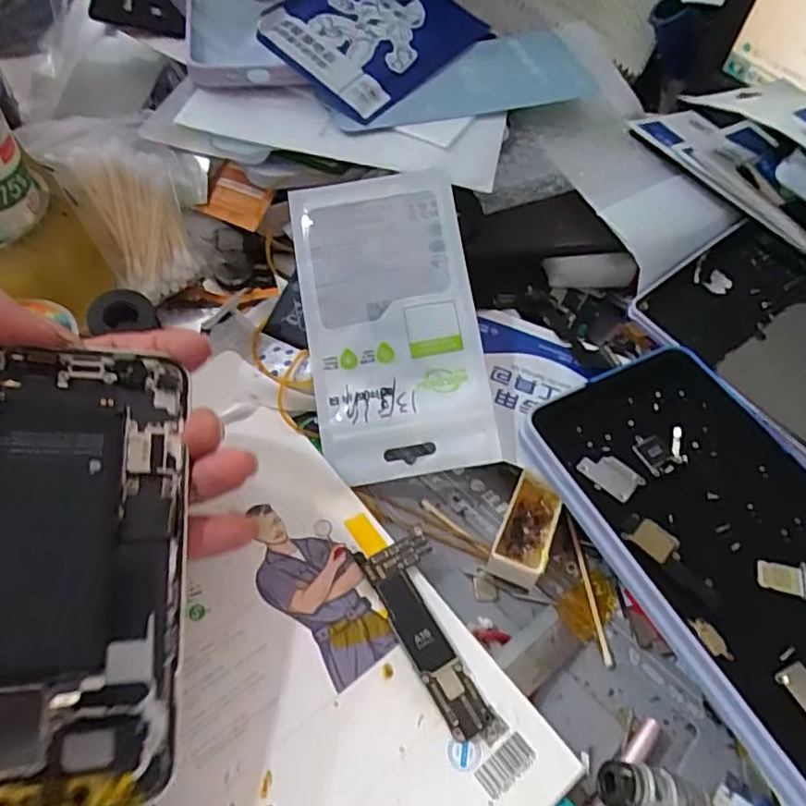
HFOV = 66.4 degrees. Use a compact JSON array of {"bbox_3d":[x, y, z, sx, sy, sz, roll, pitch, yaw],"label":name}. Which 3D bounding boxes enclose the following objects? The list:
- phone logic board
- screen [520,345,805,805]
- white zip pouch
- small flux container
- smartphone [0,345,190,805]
[{"bbox_3d":[0.010,0.088,0.238,0.026,0.004,0.076,-16,58,-18],"label":"phone logic board"},{"bbox_3d":[0.139,0.059,0.248,0.104,0.010,0.185,-22,58,-16],"label":"screen"},{"bbox_3d":[-0.007,-0.041,0.290,0.080,0.010,0.147,-10,76,4],"label":"white zip pouch"},{"bbox_3d":[0.054,0.056,0.268,0.021,0.019,0.045,24,55,10],"label":"small flux container"},{"bbox_3d":[-0.108,0.051,0.197,0.070,0.006,0.142,5,66,-24],"label":"smartphone"}]

